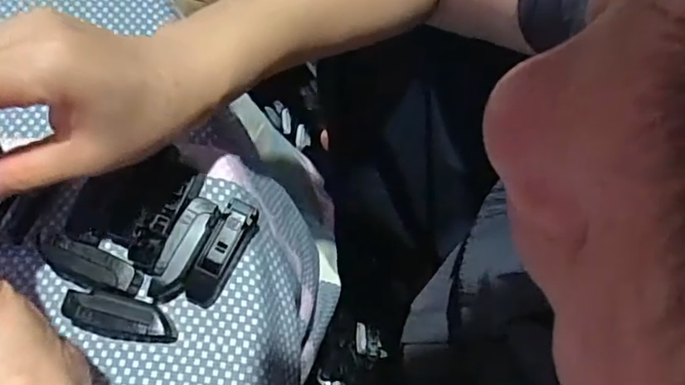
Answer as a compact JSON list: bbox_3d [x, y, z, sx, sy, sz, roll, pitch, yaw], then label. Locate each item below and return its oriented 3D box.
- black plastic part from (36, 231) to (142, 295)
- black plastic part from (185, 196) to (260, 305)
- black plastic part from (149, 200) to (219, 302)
[{"bbox_3d":[-0.132,0.037,0.298,0.056,0.017,0.018,21,74,5],"label":"black plastic part"},{"bbox_3d":[-0.062,0.030,0.302,0.020,0.017,0.059,28,75,7],"label":"black plastic part"},{"bbox_3d":[-0.081,0.030,0.300,0.017,0.015,0.055,23,74,5],"label":"black plastic part"}]

